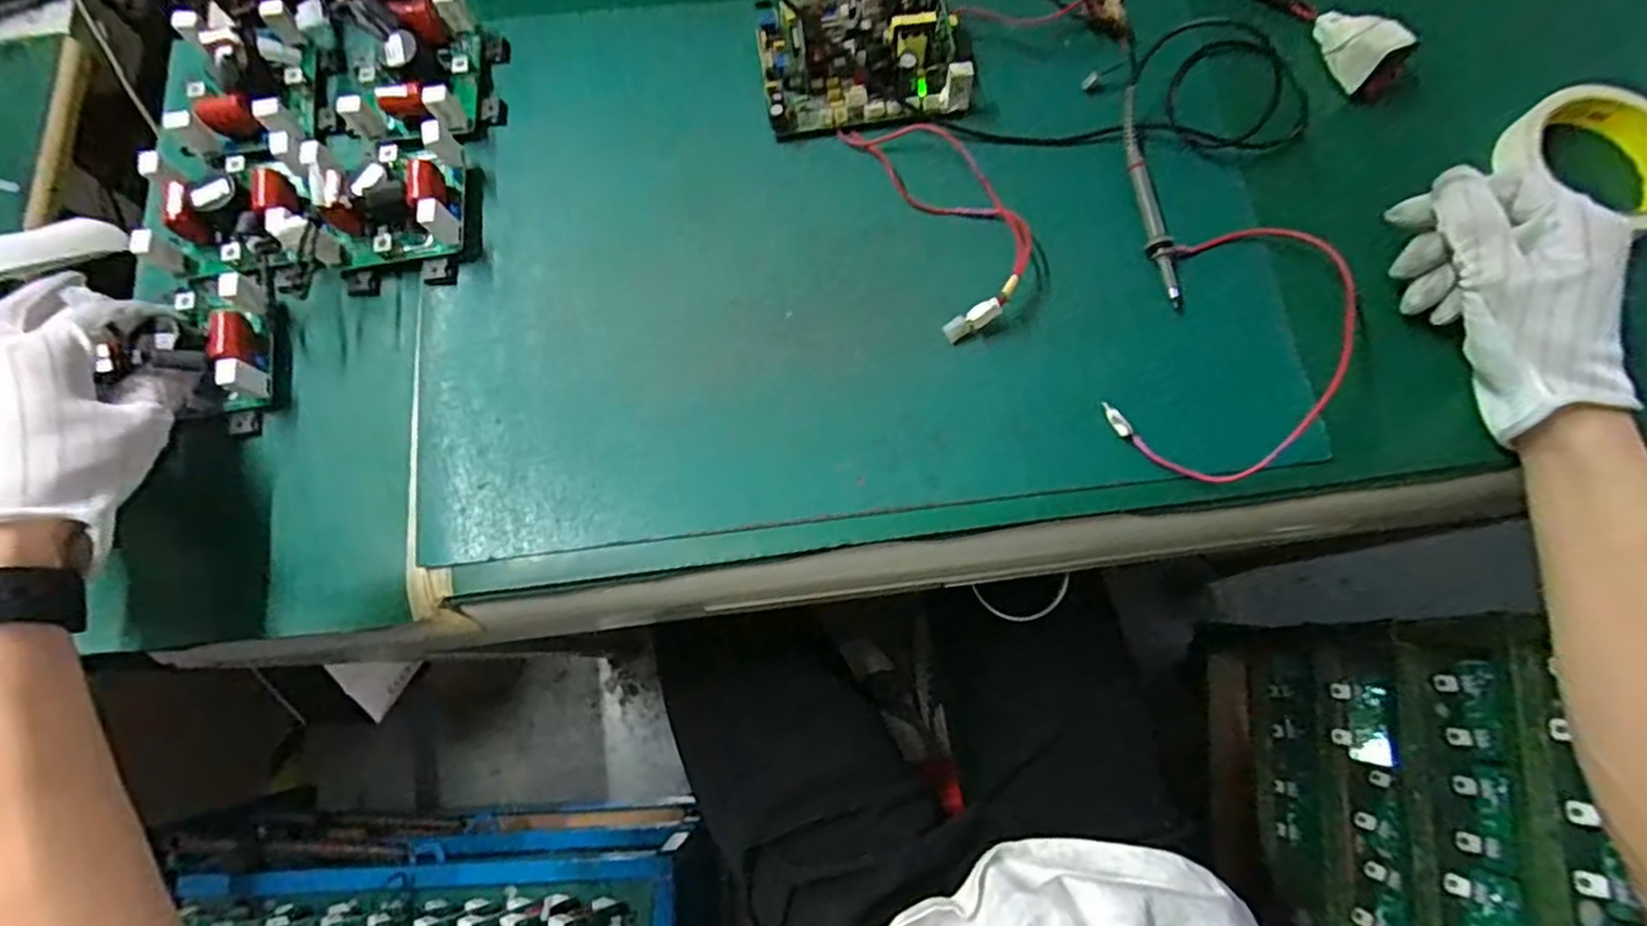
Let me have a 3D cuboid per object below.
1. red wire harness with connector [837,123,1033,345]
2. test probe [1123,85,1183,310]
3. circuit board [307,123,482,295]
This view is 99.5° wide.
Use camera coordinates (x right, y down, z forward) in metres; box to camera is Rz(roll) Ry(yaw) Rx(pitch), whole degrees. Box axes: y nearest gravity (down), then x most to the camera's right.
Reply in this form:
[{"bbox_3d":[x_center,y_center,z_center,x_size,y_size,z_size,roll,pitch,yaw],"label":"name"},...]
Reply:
[{"bbox_3d":[0.073,-0.151,0.406,0.067,0.019,0.154,-22,76,-5],"label":"red wire harness with connector"},{"bbox_3d":[0.190,-0.155,0.405,0.014,0.017,0.133,-5,75,0],"label":"test probe"},{"bbox_3d":[-0.251,-0.150,0.403,0.089,0.037,0.083,-6,75,-1],"label":"circuit board"}]

